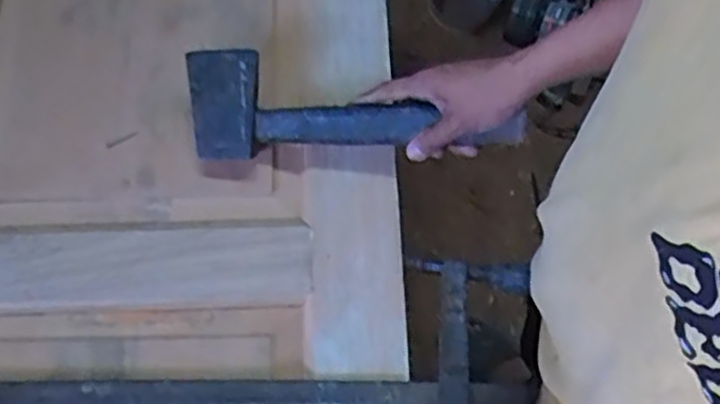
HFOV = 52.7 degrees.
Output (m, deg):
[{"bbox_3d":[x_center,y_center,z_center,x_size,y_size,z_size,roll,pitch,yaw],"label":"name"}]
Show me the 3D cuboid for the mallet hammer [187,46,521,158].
[{"bbox_3d":[-0.020,-0.082,0.719,0.314,0.046,0.103,7,68,8],"label":"mallet hammer"}]

